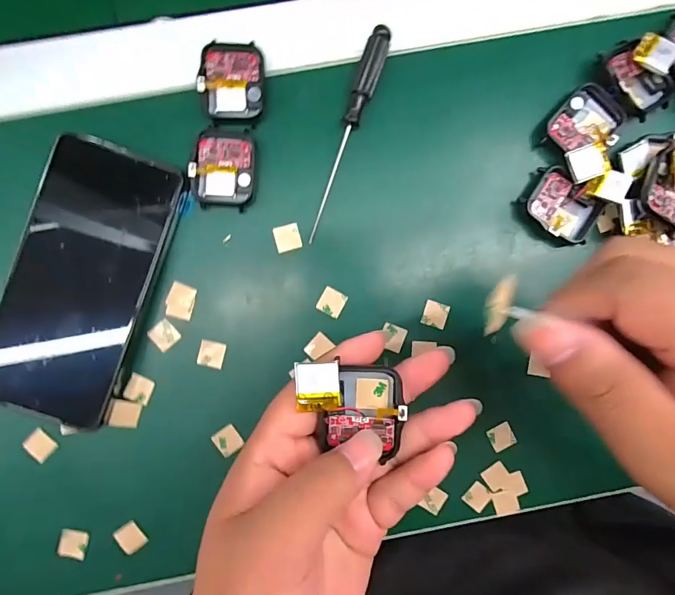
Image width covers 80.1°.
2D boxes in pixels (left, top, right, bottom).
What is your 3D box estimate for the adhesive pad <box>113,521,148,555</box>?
[{"bbox_3d":[-0.128,0.149,0.249,0.015,0.004,0.017,-37,93,1],"label":"adhesive pad"}]

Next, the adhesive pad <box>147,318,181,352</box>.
[{"bbox_3d":[-0.107,0.023,0.246,0.016,0.004,0.015,-43,93,1],"label":"adhesive pad"}]

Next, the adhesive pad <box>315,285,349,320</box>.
[{"bbox_3d":[-0.003,0.003,0.249,0.016,0.004,0.016,28,92,-2],"label":"adhesive pad"}]

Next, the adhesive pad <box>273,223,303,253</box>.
[{"bbox_3d":[-0.031,-0.037,0.247,0.015,0.004,0.016,-14,93,-1],"label":"adhesive pad"}]

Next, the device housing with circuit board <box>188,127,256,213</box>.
[{"bbox_3d":[-0.067,-0.077,0.240,0.035,0.009,0.046,5,92,-1],"label":"device housing with circuit board"}]

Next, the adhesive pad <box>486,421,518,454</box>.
[{"bbox_3d":[0.105,0.089,0.257,0.016,0.004,0.014,-26,86,0],"label":"adhesive pad"}]

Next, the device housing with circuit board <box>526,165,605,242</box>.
[{"bbox_3d":[0.138,-0.055,0.248,0.045,0.013,0.034,39,91,-3],"label":"device housing with circuit board"}]

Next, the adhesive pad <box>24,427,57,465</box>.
[{"bbox_3d":[-0.182,0.091,0.246,0.017,0.004,0.016,39,91,-2],"label":"adhesive pad"}]

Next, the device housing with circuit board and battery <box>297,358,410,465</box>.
[{"bbox_3d":[0.005,0.049,0.183,0.047,0.014,0.040,3,92,-1],"label":"device housing with circuit board and battery"}]

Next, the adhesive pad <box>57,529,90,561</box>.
[{"bbox_3d":[-0.163,0.153,0.248,0.016,0.004,0.016,11,92,-2],"label":"adhesive pad"}]

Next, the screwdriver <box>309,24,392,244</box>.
[{"bbox_3d":[0.006,-0.098,0.241,0.013,0.013,0.131,19,92,-2],"label":"screwdriver"}]

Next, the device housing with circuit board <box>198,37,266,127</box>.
[{"bbox_3d":[-0.062,-0.127,0.238,0.036,0.008,0.045,2,92,-1],"label":"device housing with circuit board"}]

